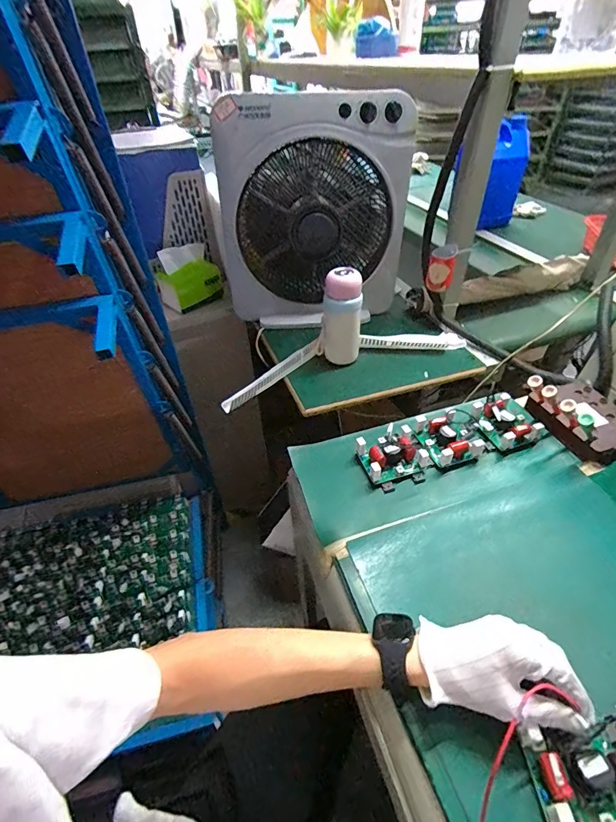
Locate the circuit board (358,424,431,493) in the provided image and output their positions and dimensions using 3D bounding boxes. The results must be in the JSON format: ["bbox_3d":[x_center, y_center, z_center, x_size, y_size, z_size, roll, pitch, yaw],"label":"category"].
[{"bbox_3d":[0.126,0.059,0.597,0.094,0.051,0.091,-14,43,-11],"label":"circuit board"}]

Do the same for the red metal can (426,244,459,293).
[{"bbox_3d":[0.274,-0.292,0.844,0.052,0.080,0.047,9,44,14],"label":"red metal can"}]

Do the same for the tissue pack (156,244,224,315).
[{"bbox_3d":[-0.303,-0.335,1.036,0.150,0.136,0.068,-20,45,-18],"label":"tissue pack"}]

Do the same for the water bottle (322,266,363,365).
[{"bbox_3d":[0.065,-0.180,0.788,0.070,0.175,0.055,2,42,5],"label":"water bottle"}]

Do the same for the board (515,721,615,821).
[{"bbox_3d":[0.228,0.300,0.323,0.086,0.048,0.075,-3,42,1],"label":"board"}]

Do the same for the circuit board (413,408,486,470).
[{"bbox_3d":[0.218,0.042,0.623,0.084,0.032,0.087,-9,42,-6],"label":"circuit board"}]

